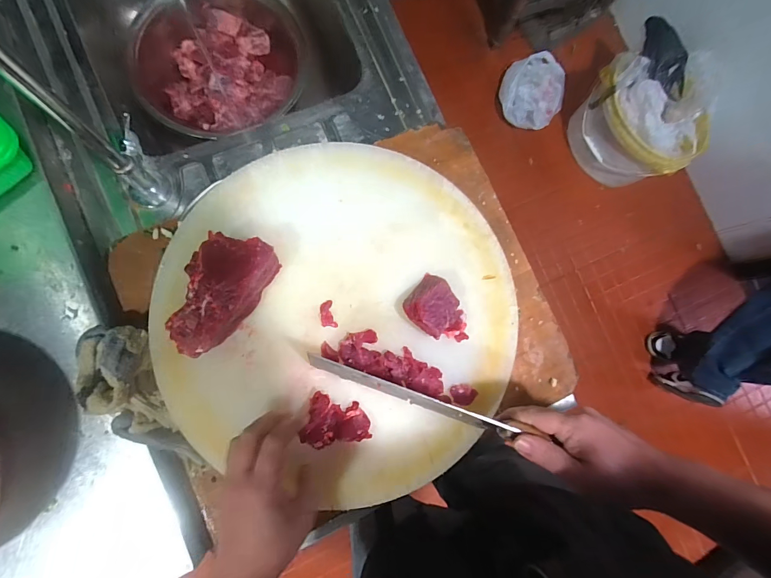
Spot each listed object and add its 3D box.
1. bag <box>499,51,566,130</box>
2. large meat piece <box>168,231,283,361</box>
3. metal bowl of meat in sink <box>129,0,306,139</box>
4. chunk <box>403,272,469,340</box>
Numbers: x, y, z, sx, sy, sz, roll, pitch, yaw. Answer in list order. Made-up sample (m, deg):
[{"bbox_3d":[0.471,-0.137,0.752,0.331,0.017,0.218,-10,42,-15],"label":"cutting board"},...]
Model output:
[{"bbox_3d":[0.534,-0.718,1.351,0.234,0.085,0.267,34,81,-2],"label":"bag"},{"bbox_3d":[-0.175,0.005,0.393,0.073,0.048,0.134,27,82,-3],"label":"large meat piece"},{"bbox_3d":[-0.260,-0.357,0.593,0.246,0.098,0.260,1,84,-7],"label":"metal bowl of meat in sink"},{"bbox_3d":[0.060,0.030,0.423,0.055,0.039,0.081,-37,89,-9],"label":"chunk"}]

